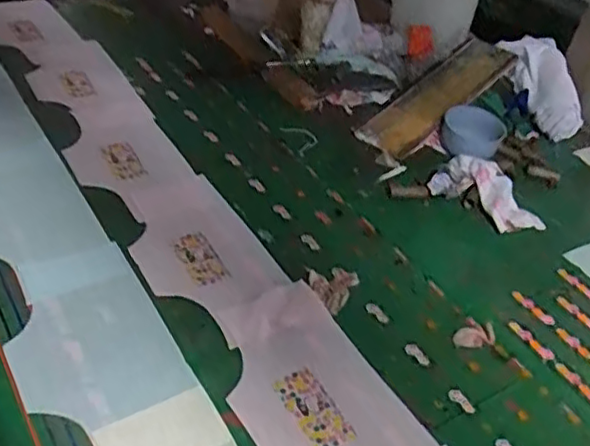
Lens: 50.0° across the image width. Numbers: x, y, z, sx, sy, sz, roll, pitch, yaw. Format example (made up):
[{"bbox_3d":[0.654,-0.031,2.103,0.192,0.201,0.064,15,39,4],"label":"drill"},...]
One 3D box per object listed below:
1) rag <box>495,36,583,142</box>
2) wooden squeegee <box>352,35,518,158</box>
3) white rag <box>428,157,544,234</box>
[{"bbox_3d":[0.502,-0.283,1.263,0.108,0.072,0.252,-7,66,-16],"label":"rag"},{"bbox_3d":[0.275,-0.244,1.208,0.378,0.026,0.115,-37,69,-24],"label":"wooden squeegee"},{"bbox_3d":[0.324,-0.049,1.036,0.189,0.036,0.127,29,44,25],"label":"white rag"}]

